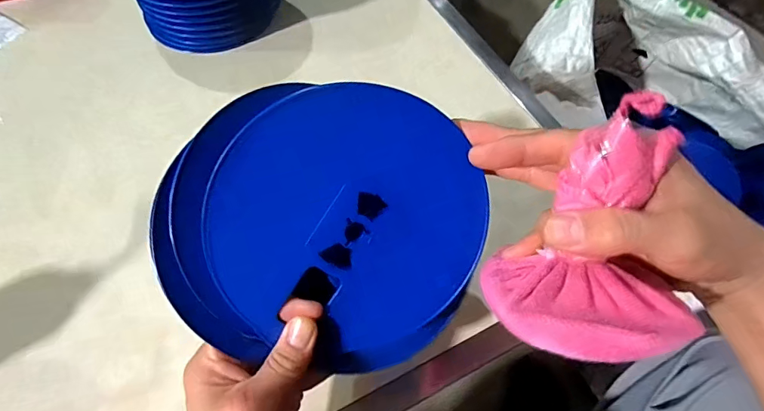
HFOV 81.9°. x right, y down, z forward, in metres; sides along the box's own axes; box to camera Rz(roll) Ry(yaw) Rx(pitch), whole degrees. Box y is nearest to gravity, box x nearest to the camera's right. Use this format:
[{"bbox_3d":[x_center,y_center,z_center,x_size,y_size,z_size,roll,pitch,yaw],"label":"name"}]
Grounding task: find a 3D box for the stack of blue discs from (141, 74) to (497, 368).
[{"bbox_3d":[-0.033,0.022,0.278,0.194,0.185,0.021,-5,19,-12],"label":"stack of blue discs"}]

